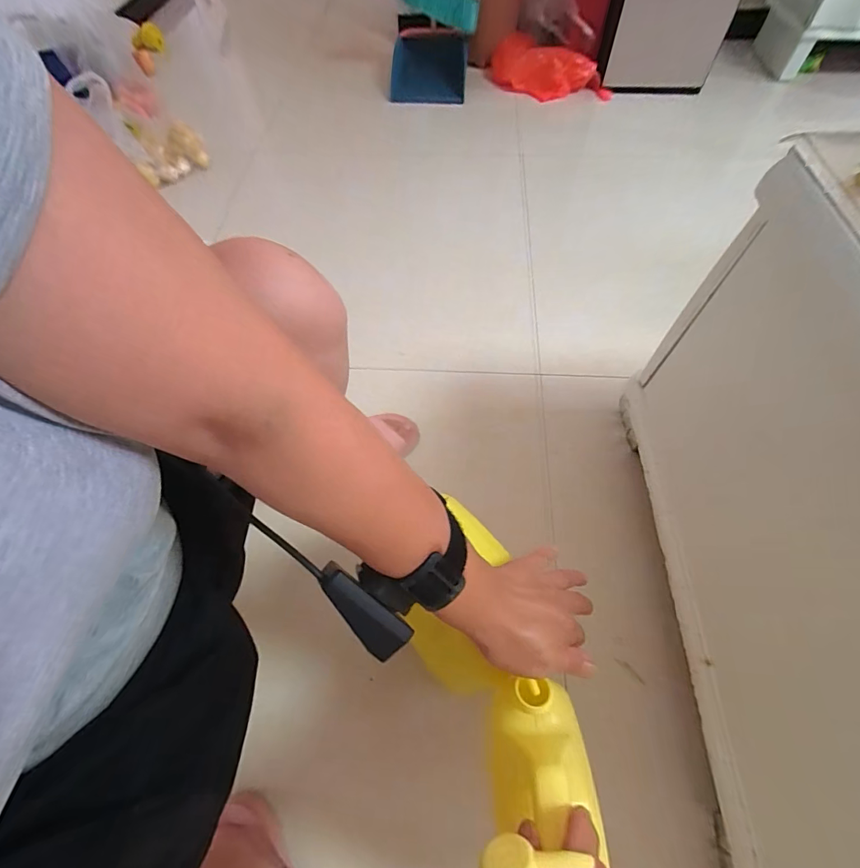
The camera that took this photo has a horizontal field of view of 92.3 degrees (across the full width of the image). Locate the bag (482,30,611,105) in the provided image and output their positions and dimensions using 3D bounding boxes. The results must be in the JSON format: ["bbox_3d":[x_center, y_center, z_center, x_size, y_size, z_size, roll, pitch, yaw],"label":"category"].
[{"bbox_3d":[0.364,-1.127,1.279,0.397,0.135,0.117,27,65,15],"label":"bag"}]

